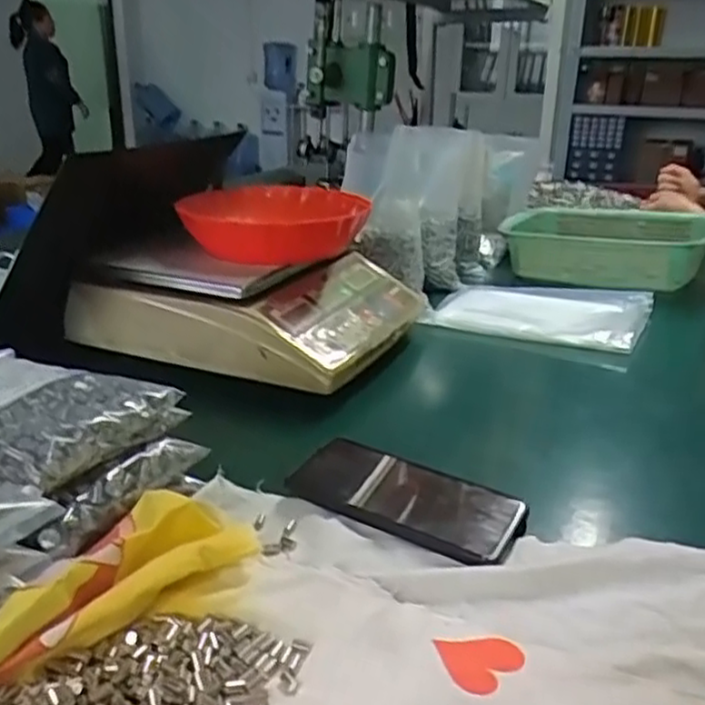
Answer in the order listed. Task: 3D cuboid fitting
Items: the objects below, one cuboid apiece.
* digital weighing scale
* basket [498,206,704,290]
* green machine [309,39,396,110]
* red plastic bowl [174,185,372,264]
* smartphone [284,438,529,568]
[{"bbox_3d":[-0.111,-0.066,0.827,0.329,0.099,0.279,10,24,20],"label":"digital weighing scale"},{"bbox_3d":[0.392,-0.161,1.088,0.267,0.091,0.209,15,26,29],"label":"basket"},{"bbox_3d":[-0.004,-0.581,1.496,0.182,0.131,0.142,1,22,-1],"label":"green machine"},{"bbox_3d":[-0.082,-0.145,0.802,0.186,0.060,0.170,1,22,-2],"label":"red plastic bowl"},{"bbox_3d":[0.039,0.102,0.512,0.160,0.015,0.076,15,26,30],"label":"smartphone"}]

